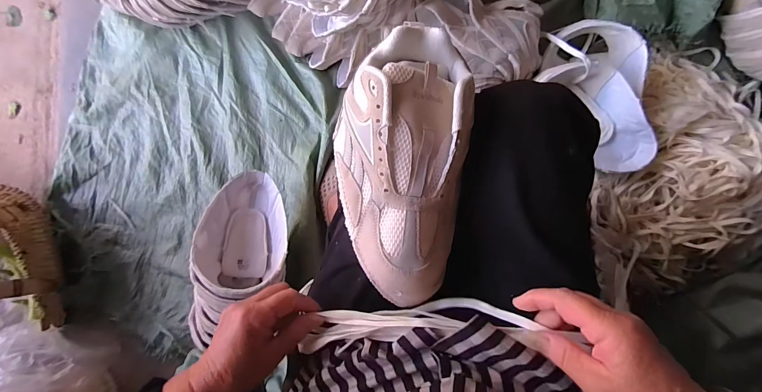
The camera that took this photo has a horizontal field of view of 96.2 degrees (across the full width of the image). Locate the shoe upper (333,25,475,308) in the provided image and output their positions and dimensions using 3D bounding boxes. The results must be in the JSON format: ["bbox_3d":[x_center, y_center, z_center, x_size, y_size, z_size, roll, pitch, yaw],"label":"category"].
[{"bbox_3d":[0.014,-0.026,0.318,0.124,0.077,0.249,9,86,9],"label":"shoe upper"}]

